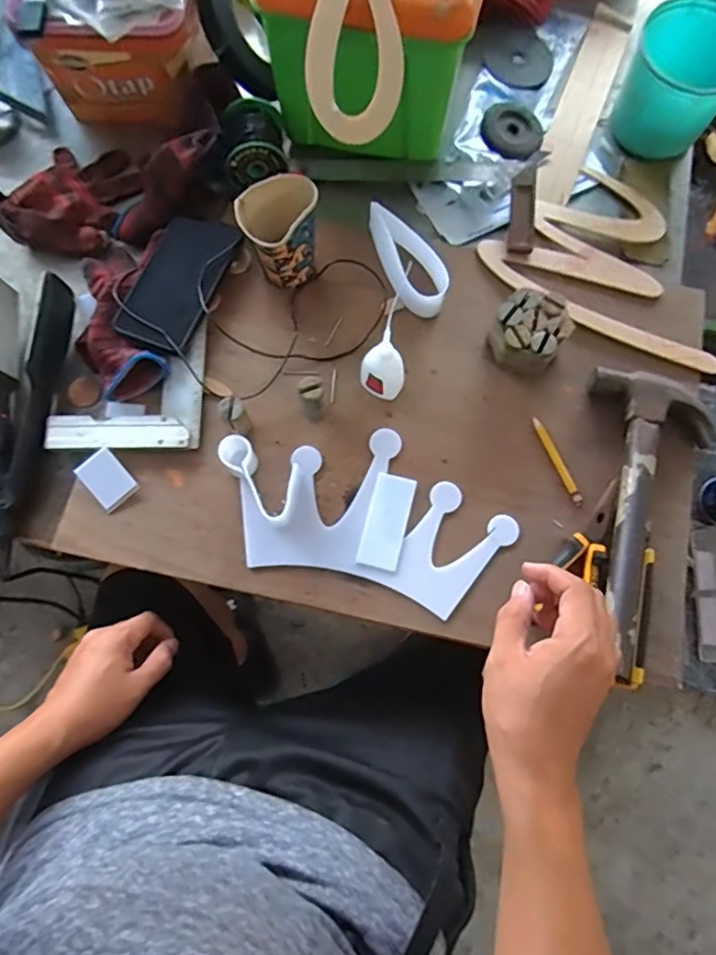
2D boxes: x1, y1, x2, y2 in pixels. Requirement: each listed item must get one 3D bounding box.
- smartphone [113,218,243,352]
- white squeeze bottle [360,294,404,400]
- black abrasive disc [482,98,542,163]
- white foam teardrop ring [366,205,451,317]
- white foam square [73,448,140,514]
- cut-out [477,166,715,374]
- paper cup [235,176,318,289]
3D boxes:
[{"bbox_3d":[-0.190,-0.207,0.600,0.077,0.014,0.155,20,77,6],"label":"smartphone"},{"bbox_3d":[0.024,-0.112,0.540,0.037,0.119,0.034,-29,77,-6],"label":"white squeeze bottle"},{"bbox_3d":[0.188,-0.423,0.695,0.073,0.012,0.087,21,77,6],"label":"black abrasive disc"},{"bbox_3d":[0.051,-0.234,0.617,0.050,0.043,0.127,-22,77,-5],"label":"white foam teardrop ring"},{"bbox_3d":[-0.246,0.002,0.563,0.039,0.010,0.053,-40,79,-9],"label":"white foam square"},{"bbox_3d":[0.293,-0.240,0.626,0.263,0.030,0.204,34,79,9],"label":"cut-out"},{"bbox_3d":[-0.076,-0.244,0.589,0.076,0.089,0.070,0,76,1],"label":"paper cup"}]

